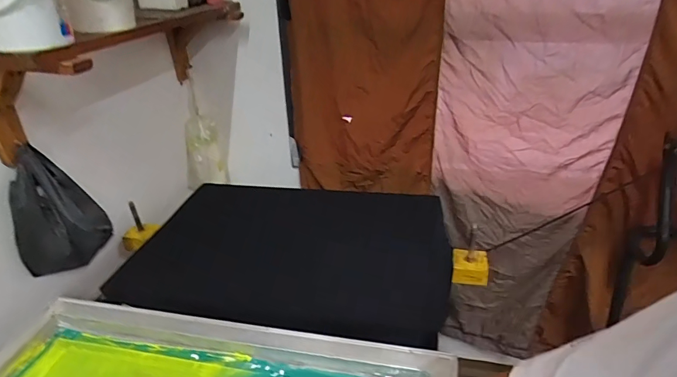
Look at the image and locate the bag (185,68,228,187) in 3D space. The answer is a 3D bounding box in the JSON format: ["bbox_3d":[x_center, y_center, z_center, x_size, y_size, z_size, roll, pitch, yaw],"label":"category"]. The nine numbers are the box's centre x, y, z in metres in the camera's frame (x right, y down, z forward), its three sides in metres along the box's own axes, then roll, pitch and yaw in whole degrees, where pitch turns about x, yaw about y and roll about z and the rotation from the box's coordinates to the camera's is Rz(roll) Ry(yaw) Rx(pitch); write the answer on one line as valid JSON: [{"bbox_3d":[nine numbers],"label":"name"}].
[{"bbox_3d":[-0.420,-0.150,1.258,0.125,0.304,0.043,-12,31,-16],"label":"bag"}]

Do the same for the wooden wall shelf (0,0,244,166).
[{"bbox_3d":[-0.416,-0.262,0.866,0.236,0.208,0.600,6,31,14],"label":"wooden wall shelf"}]

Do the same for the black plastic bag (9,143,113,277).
[{"bbox_3d":[-0.525,0.047,0.770,0.153,0.215,0.072,-20,35,-28],"label":"black plastic bag"}]

